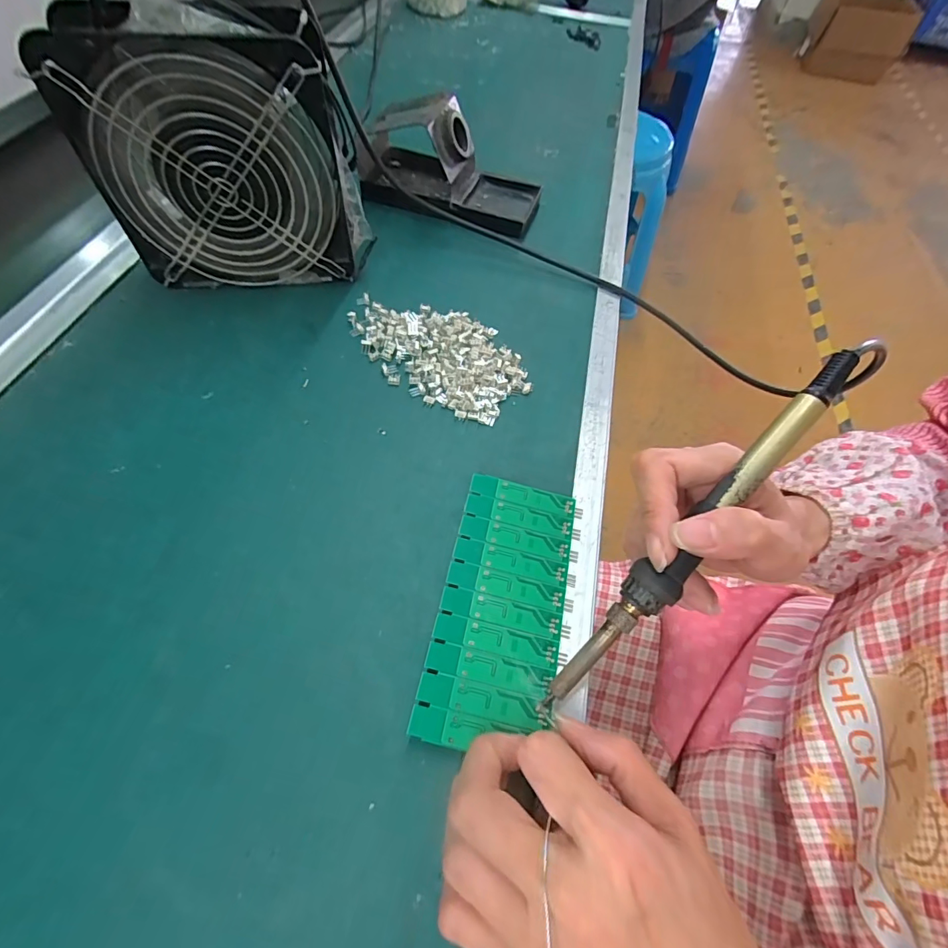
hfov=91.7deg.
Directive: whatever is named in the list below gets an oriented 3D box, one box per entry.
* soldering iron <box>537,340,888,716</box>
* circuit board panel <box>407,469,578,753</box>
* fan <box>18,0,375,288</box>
[{"bbox_3d":[0.097,0.025,0.199,0.019,0.014,0.208,41,93,19],"label":"soldering iron"},{"bbox_3d":[0.015,0.064,0.236,0.062,0.006,0.136,15,58,6],"label":"circuit board panel"},{"bbox_3d":[-0.161,-0.209,0.309,0.160,0.153,0.062,-8,59,-8],"label":"fan"}]

